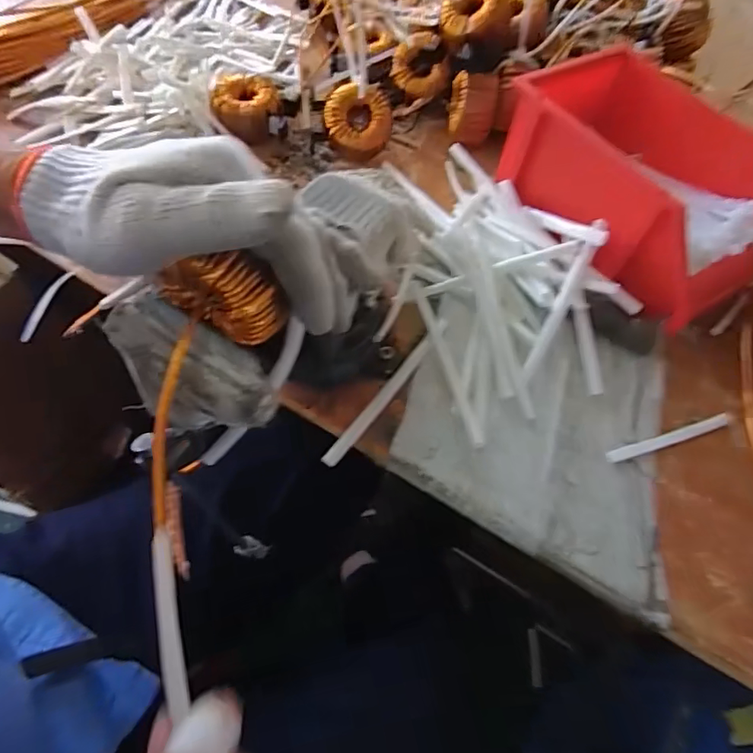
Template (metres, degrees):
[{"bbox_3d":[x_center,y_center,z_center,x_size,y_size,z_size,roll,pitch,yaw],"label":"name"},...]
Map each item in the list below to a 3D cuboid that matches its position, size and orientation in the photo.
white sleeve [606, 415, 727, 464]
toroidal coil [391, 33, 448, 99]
[{"bbox_3d":[0.231,0.049,0.408,0.115,0.005,0.010,-15,61,-13],"label":"white sleeve"},{"bbox_3d":[0.049,-0.355,0.585,0.063,0.025,0.068,5,101,14],"label":"toroidal coil"}]

